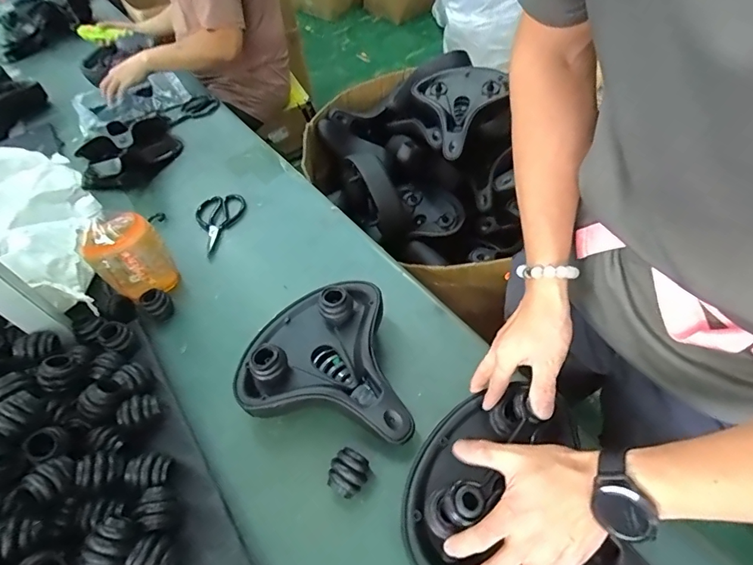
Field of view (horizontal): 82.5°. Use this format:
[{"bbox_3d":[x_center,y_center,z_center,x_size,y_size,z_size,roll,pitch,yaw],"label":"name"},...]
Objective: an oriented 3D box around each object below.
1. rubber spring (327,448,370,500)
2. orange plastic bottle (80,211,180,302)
[{"bbox_3d":[-0.034,0.237,0.529,0.044,0.040,0.048,28,61,27],"label":"rubber spring"},{"bbox_3d":[-0.418,-0.039,0.740,0.108,0.137,0.097,-40,57,-22],"label":"orange plastic bottle"}]

